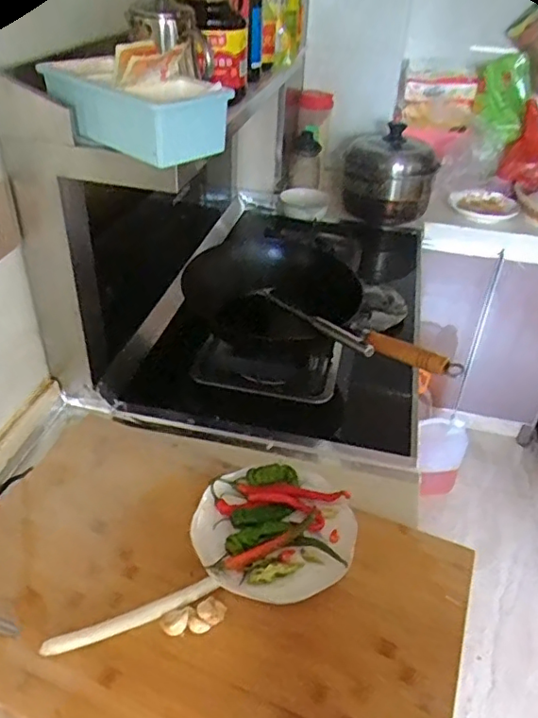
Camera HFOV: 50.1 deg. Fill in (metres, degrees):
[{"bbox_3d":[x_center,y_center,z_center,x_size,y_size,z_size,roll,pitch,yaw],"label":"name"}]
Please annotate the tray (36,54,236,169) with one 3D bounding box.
[{"bbox_3d":[-0.164,-0.310,0.702,0.230,0.082,0.118,27,42,28],"label":"tray"}]

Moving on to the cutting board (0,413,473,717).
[{"bbox_3d":[-0.082,0.267,0.688,0.591,0.034,0.394,16,38,17],"label":"cutting board"}]

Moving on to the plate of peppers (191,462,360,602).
[{"bbox_3d":[0.010,0.217,0.739,0.207,0.041,0.188,-3,37,-8],"label":"plate of peppers"}]

